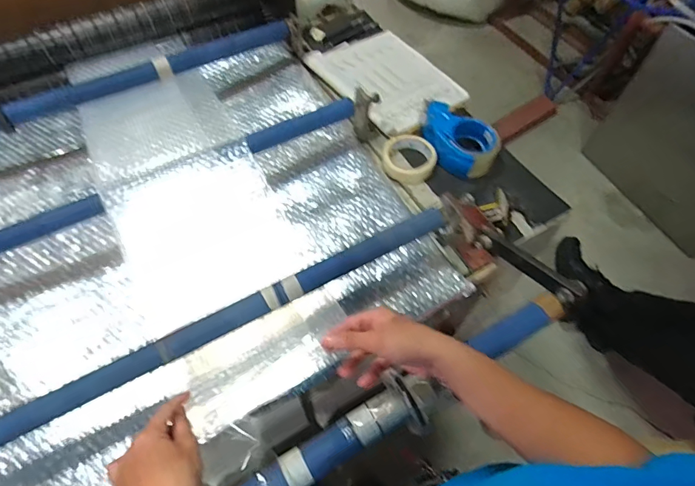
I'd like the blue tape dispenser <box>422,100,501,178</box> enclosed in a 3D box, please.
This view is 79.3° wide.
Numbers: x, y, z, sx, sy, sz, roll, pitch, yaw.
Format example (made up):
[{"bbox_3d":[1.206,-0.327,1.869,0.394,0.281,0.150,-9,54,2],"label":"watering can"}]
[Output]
[{"bbox_3d":[0.197,-0.193,0.774,0.156,0.054,0.100,40,66,21],"label":"blue tape dispenser"}]

